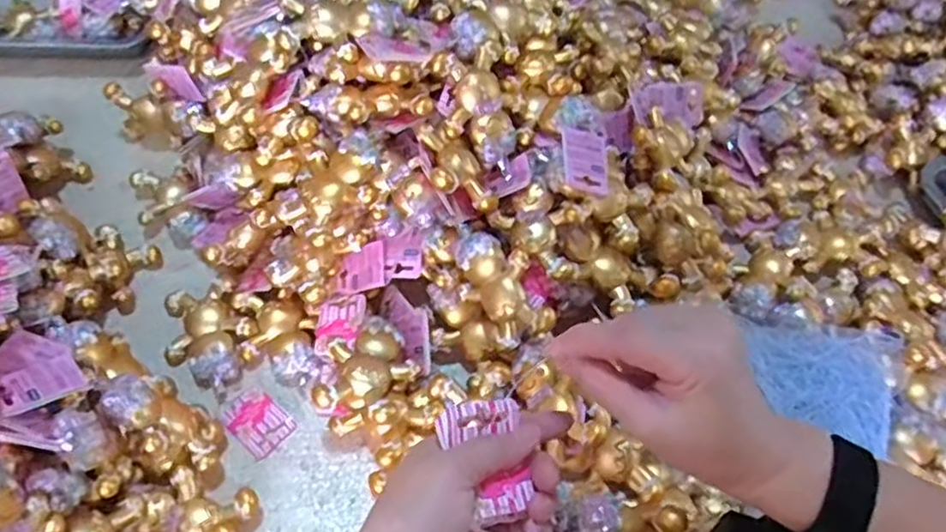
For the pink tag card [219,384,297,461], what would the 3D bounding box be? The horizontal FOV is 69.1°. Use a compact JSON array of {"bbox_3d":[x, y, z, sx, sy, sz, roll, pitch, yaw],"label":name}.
[{"bbox_3d":[-0.199,0.143,0.634,0.061,0.011,0.045,37,61,18],"label":"pink tag card"}]

